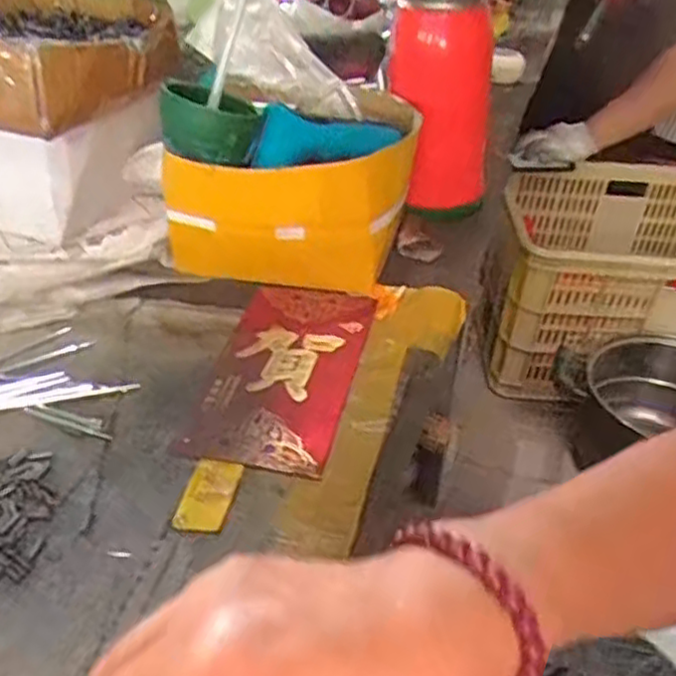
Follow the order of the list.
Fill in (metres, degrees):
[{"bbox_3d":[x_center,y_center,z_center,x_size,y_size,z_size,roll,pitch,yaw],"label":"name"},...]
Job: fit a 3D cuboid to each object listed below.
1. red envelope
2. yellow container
[{"bbox_3d":[-0.032,0.015,0.450,0.086,0.005,0.166,9,39,7],"label":"red envelope"},{"bbox_3d":[-0.031,-0.112,0.530,0.169,0.109,0.132,8,38,6],"label":"yellow container"}]

